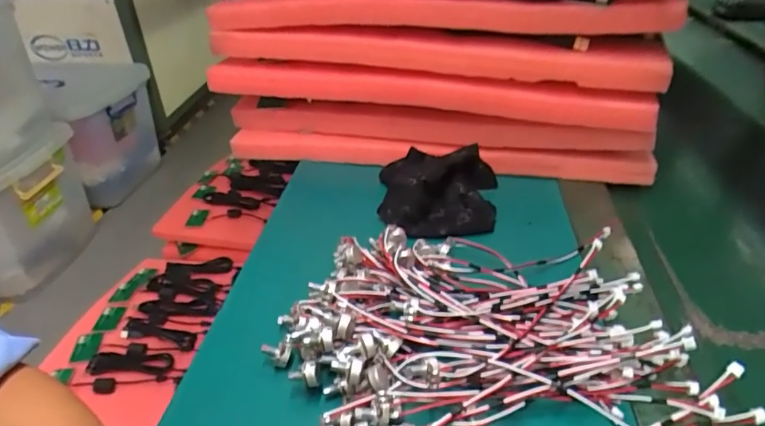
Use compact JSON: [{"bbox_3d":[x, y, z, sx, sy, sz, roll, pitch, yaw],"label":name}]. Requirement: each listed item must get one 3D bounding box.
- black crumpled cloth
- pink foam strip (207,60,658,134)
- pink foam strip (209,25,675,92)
[{"bbox_3d":[0.055,-0.027,0.519,0.124,0.041,0.124,3,35,7],"label":"black crumpled cloth"},{"bbox_3d":[0.025,-0.135,0.558,0.506,0.042,0.025,9,36,15],"label":"pink foam strip"},{"bbox_3d":[0.035,-0.180,0.554,0.504,0.041,0.048,9,36,16],"label":"pink foam strip"}]

